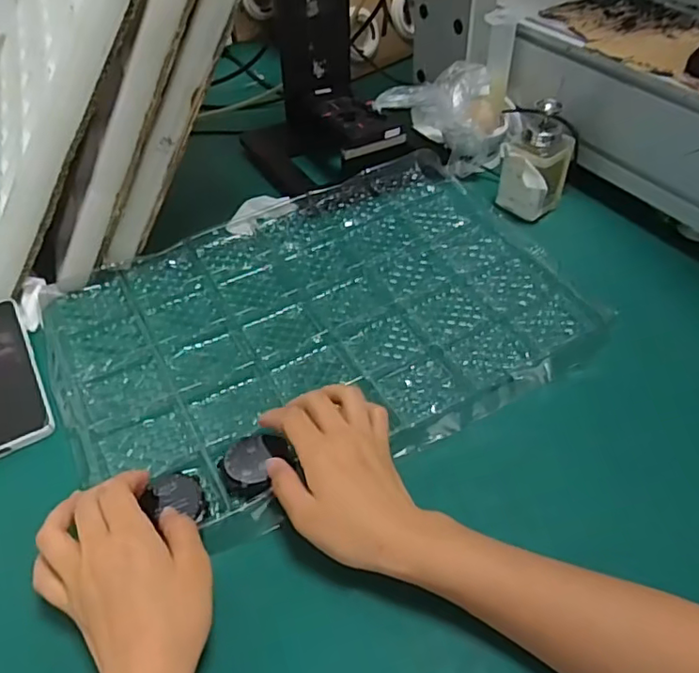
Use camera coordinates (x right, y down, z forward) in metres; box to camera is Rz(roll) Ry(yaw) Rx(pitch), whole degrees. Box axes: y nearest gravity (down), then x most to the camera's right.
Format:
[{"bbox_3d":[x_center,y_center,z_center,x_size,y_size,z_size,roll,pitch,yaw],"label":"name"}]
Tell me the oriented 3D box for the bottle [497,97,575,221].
[{"bbox_3d":[0.195,-0.181,0.607,0.053,0.107,0.055,-32,54,-23],"label":"bottle"}]

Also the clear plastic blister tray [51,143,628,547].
[{"bbox_3d":[-0.030,-0.021,0.523,0.425,0.027,0.307,-26,52,-19],"label":"clear plastic blister tray"}]

